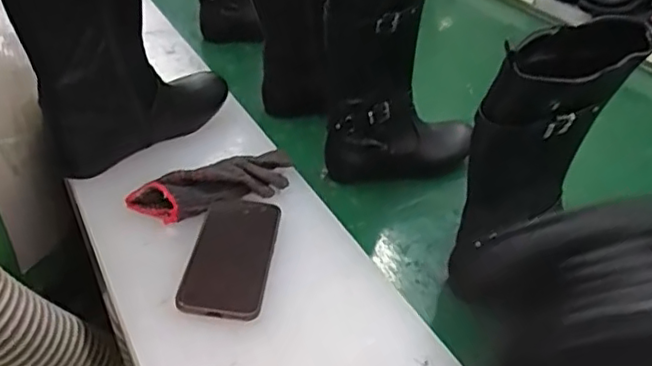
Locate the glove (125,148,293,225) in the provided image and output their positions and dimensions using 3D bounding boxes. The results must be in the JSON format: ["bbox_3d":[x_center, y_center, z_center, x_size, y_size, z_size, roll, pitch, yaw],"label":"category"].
[{"bbox_3d":[-0.115,-0.002,0.691,0.197,0.035,0.057,-21,43,-34],"label":"glove"}]

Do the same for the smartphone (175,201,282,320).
[{"bbox_3d":[-0.093,0.068,0.612,0.078,0.013,0.171,6,34,0],"label":"smartphone"}]

